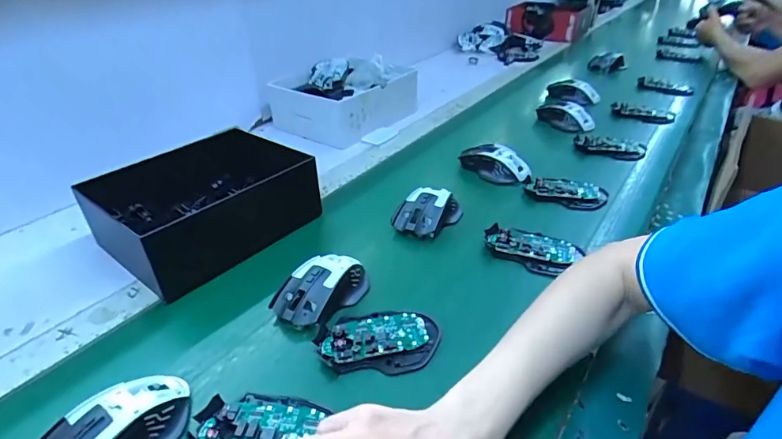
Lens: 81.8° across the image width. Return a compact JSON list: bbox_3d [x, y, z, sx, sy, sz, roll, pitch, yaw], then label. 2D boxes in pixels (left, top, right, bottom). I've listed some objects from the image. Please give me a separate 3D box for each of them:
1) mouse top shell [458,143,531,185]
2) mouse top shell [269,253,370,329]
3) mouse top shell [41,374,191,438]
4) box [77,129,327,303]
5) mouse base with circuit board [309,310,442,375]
[{"bbox_3d":[0.163,-0.092,0.707,0.113,0.040,0.074,10,34,17],"label":"mouse top shell"},{"bbox_3d":[-0.070,0.068,0.473,0.107,0.032,0.060,-27,41,-35],"label":"mouse top shell"},{"bbox_3d":[-0.213,0.161,0.345,0.067,0.036,0.117,26,41,36],"label":"mouse top shell"},{"bbox_3d":[-0.236,-0.022,0.581,0.236,0.092,0.180,-28,41,-36],"label":"box"},{"bbox_3d":[-0.012,0.114,0.429,0.112,0.021,0.067,0,32,2],"label":"mouse base with circuit board"}]

